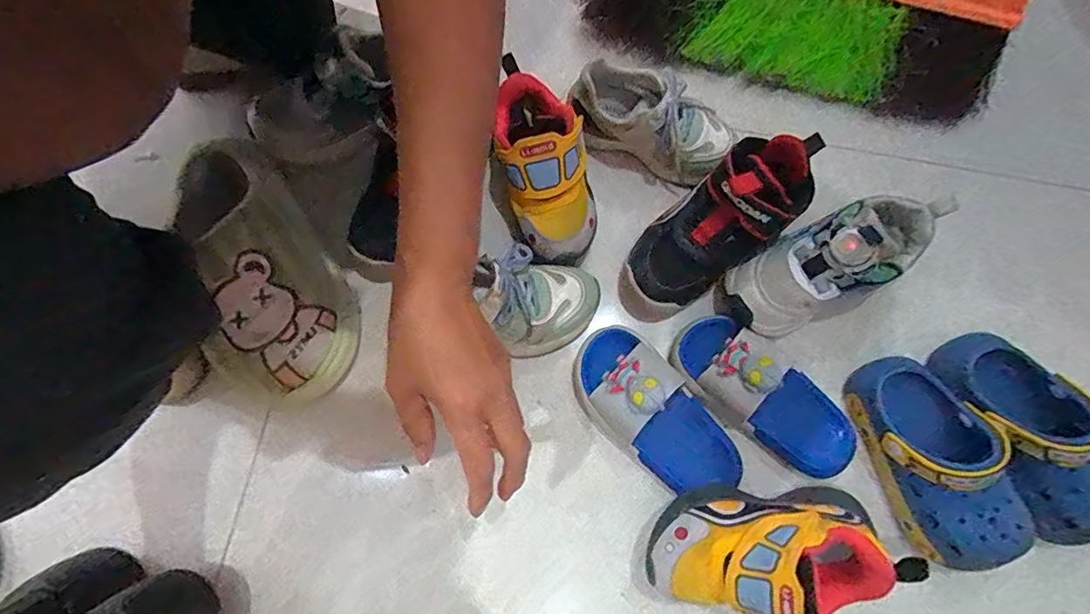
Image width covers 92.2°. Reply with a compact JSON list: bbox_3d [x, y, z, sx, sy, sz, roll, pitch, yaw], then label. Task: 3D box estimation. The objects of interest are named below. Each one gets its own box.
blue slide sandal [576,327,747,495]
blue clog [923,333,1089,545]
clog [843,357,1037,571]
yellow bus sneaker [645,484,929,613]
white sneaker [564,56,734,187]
[{"bbox_3d":[0.094,0.091,0.447,0.083,0.052,0.171,-42,81,-8],"label":"blue slide sandal"},{"bbox_3d":[0.397,0.104,0.426,0.087,0.064,0.174,-20,78,-4],"label":"blue clog"},{"bbox_3d":[0.321,0.124,0.425,0.082,0.068,0.172,-20,78,-4],"label":"clog"},{"bbox_3d":[0.167,0.185,0.402,0.174,0.095,0.086,-1,77,0],"label":"yellow bus sneaker"},{"bbox_3d":[0.103,-0.180,0.507,0.169,0.064,0.083,33,80,7],"label":"white sneaker"}]

